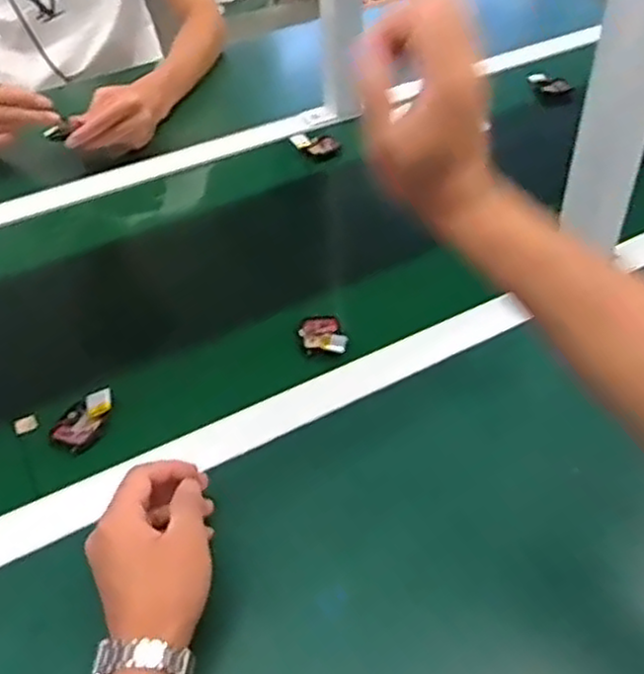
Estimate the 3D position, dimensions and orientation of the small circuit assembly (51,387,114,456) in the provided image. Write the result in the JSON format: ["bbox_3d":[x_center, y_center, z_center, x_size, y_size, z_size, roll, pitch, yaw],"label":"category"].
[{"bbox_3d":[-0.198,0.068,0.617,0.035,0.017,0.059,18,47,21],"label":"small circuit assembly"}]

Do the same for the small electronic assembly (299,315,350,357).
[{"bbox_3d":[0.001,-0.002,0.675,0.038,0.012,0.056,-12,44,-9],"label":"small electronic assembly"}]

